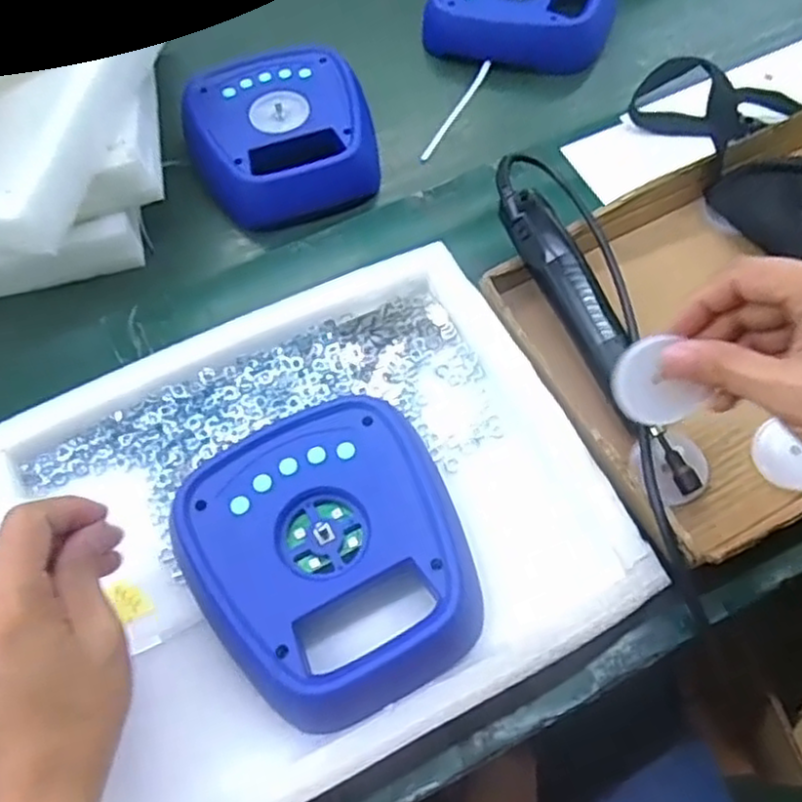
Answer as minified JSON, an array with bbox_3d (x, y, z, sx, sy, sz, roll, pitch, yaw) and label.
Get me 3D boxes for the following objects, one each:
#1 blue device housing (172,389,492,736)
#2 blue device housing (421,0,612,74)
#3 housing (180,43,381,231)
[{"bbox_3d":[-0.040,0.091,0.425,0.153,0.036,0.174,-27,65,-11],"label":"blue device housing"},{"bbox_3d":[0.121,-0.399,0.713,0.169,0.047,0.154,-1,63,2],"label":"blue device housing"},{"bbox_3d":[-0.106,-0.237,0.635,0.156,0.043,0.166,-15,63,-5],"label":"housing"}]

